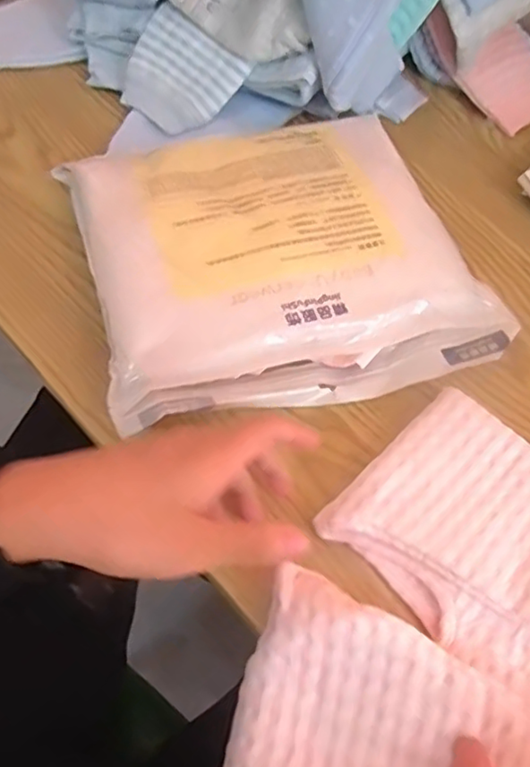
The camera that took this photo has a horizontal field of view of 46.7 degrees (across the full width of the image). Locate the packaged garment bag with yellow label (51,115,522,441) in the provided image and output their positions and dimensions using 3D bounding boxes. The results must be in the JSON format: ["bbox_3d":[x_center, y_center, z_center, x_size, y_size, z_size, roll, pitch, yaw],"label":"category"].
[{"bbox_3d":[0.009,-0.101,0.464,0.277,0.041,0.245,-12,60,-11],"label":"packaged garment bag with yellow label"}]

